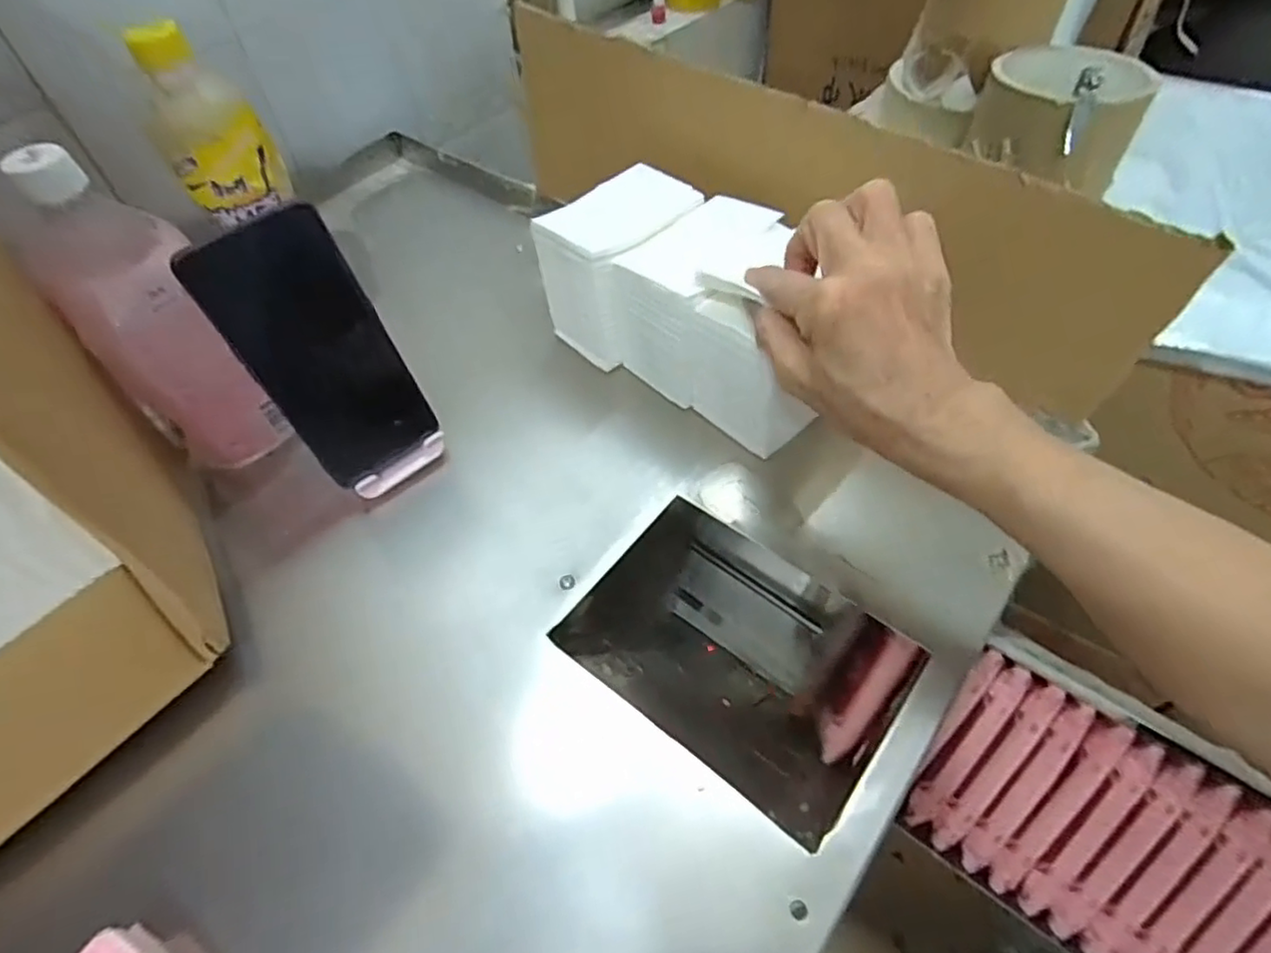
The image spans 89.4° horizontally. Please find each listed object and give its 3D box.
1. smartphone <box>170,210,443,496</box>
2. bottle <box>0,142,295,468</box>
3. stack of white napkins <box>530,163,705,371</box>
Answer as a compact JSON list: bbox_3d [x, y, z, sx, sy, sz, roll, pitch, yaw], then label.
[{"bbox_3d":[-0.182,-0.070,0.382,0.075,0.159,0.005,-40,44,-24],"label":"smartphone"},{"bbox_3d":[-0.283,-0.081,0.393,0.076,0.205,0.064,-34,59,-21],"label":"bottle"},{"bbox_3d":[-0.010,-0.153,0.481,0.104,0.107,0.076,-39,61,-23],"label":"stack of white napkins"}]

